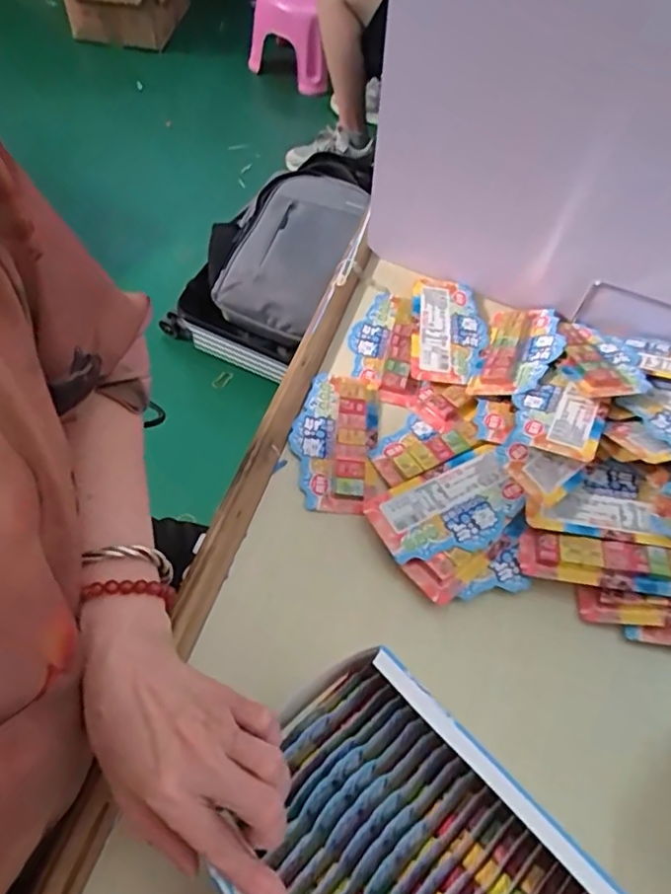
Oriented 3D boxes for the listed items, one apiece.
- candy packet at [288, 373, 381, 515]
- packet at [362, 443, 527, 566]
[{"bbox_3d":[-0.001,-0.007,0.554,0.075,0.013,0.141,11,57,2],"label":"candy packet"},{"bbox_3d":[0.094,0.051,0.509,0.124,0.013,0.075,-25,61,-15],"label":"packet"}]

